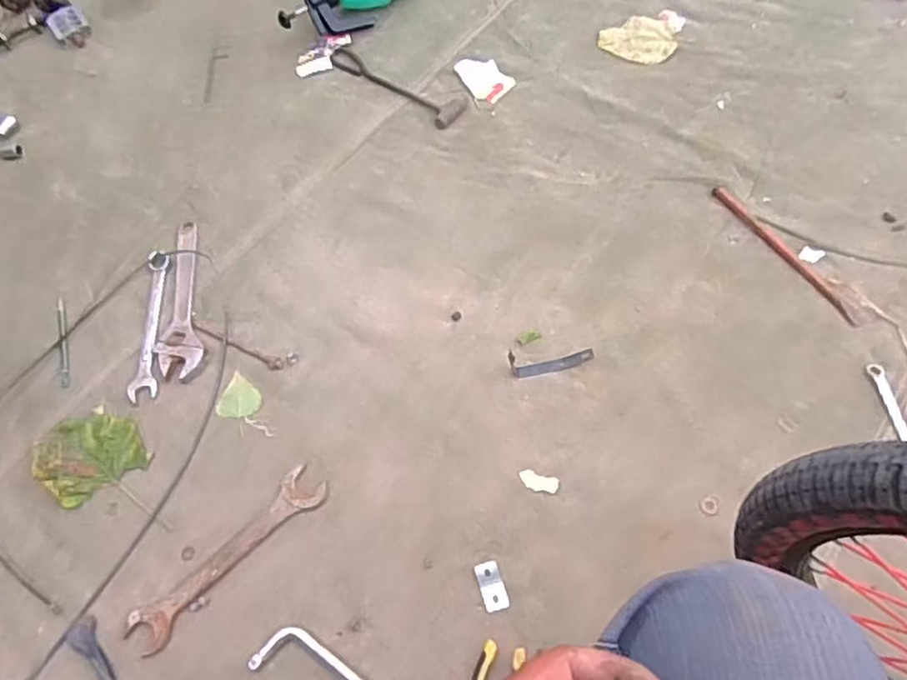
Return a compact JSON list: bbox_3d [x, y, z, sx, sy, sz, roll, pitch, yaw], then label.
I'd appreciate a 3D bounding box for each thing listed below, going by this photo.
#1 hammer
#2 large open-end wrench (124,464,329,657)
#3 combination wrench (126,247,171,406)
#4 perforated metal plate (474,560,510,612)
[{"bbox_3d":[-0.104,-0.450,1.158,0.280,0.023,0.063,35,69,18],"label":"hammer"},{"bbox_3d":[-0.266,0.256,0.796,0.055,0.004,0.262,41,71,21],"label":"large open-end wrench"},{"bbox_3d":[-0.445,-0.026,0.979,0.043,0.011,0.247,-6,62,-1],"label":"combination wrench"},{"bbox_3d":[0.044,0.281,0.763,0.028,0.004,0.055,-15,62,-5],"label":"perforated metal plate"}]

